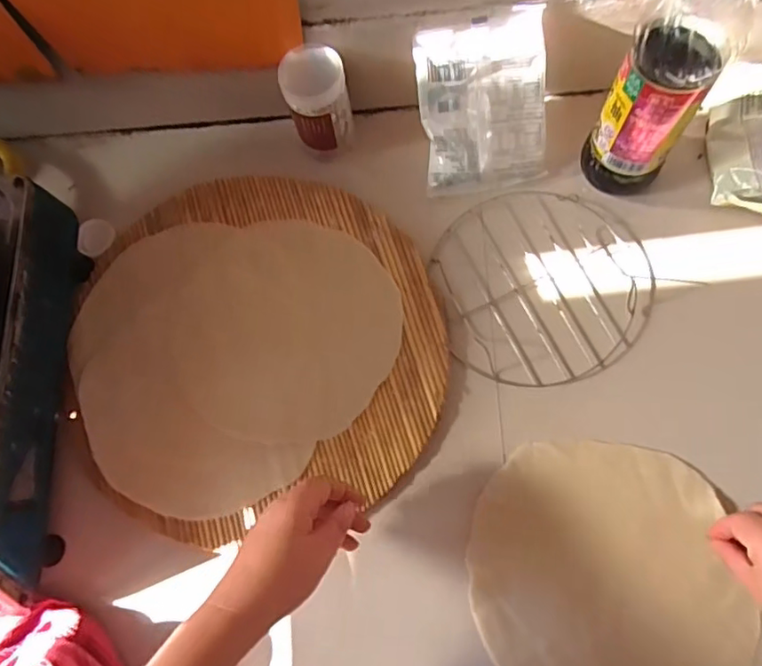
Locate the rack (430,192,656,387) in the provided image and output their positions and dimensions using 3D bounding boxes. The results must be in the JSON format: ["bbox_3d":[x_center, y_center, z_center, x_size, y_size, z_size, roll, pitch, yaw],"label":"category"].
[{"bbox_3d":[0.150,-0.048,0.535,0.200,0.017,0.188,-2,75,6],"label":"rack"}]

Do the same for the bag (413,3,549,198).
[{"bbox_3d":[0.094,-0.208,0.532,0.112,0.022,0.150,-4,117,10],"label":"bag"}]

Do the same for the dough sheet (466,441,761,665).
[{"bbox_3d":[0.178,0.199,0.461,0.199,0.010,0.215,-10,72,6],"label":"dough sheet"}]

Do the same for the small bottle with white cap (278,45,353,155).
[{"bbox_3d":[-0.060,-0.217,0.548,0.056,0.097,0.058,-2,75,6],"label":"small bottle with white cap"}]

